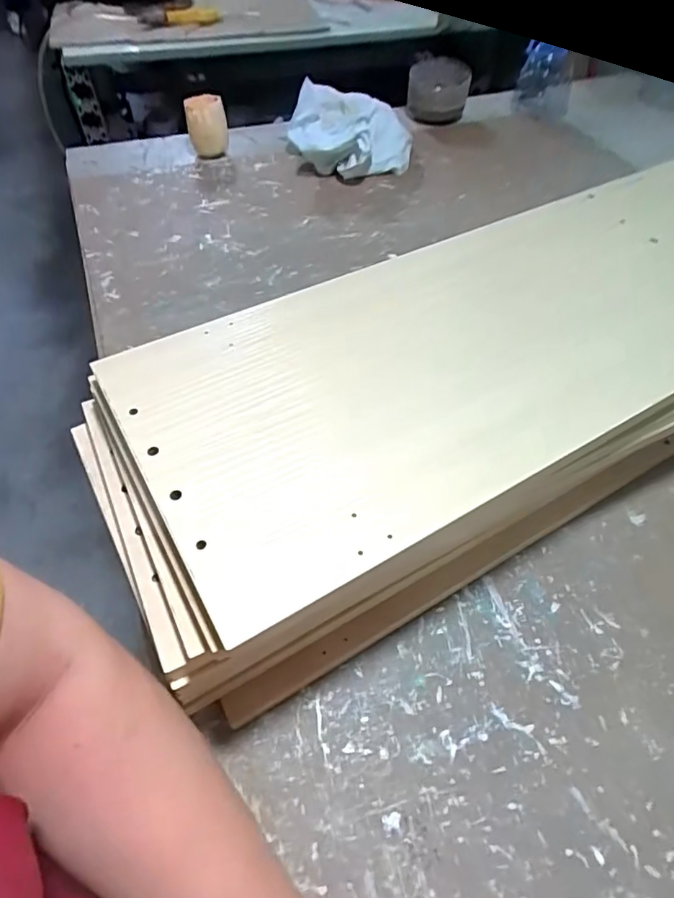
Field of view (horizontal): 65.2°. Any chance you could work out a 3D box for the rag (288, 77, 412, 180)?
[{"bbox_3d":[0.014,-0.474,0.785,0.147,0.080,0.206,-11,56,-11],"label":"rag"}]

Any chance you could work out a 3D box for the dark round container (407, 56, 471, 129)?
[{"bbox_3d":[0.165,-0.595,0.876,0.101,0.064,0.093,14,54,6],"label":"dark round container"}]

